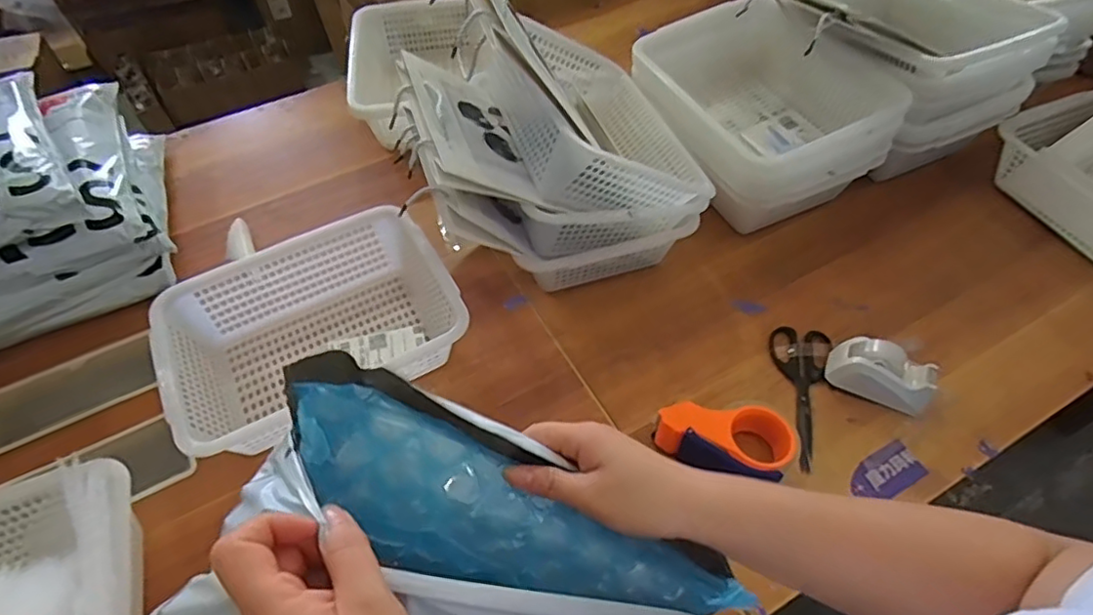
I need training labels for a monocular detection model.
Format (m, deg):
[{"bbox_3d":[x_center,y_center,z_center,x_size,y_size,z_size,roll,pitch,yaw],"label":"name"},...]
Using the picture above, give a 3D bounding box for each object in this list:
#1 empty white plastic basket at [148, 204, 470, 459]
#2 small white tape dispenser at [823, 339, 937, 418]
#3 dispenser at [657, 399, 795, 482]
[{"bbox_3d":[-0.302,0.030,0.793,0.350,0.113,0.250,-26,57,-16],"label":"empty white plastic basket"},{"bbox_3d":[0.419,0.084,0.749,0.118,0.081,0.052,26,59,19],"label":"small white tape dispenser"},{"bbox_3d":[0.210,0.161,0.714,0.161,0.070,0.097,9,55,8],"label":"dispenser"}]

